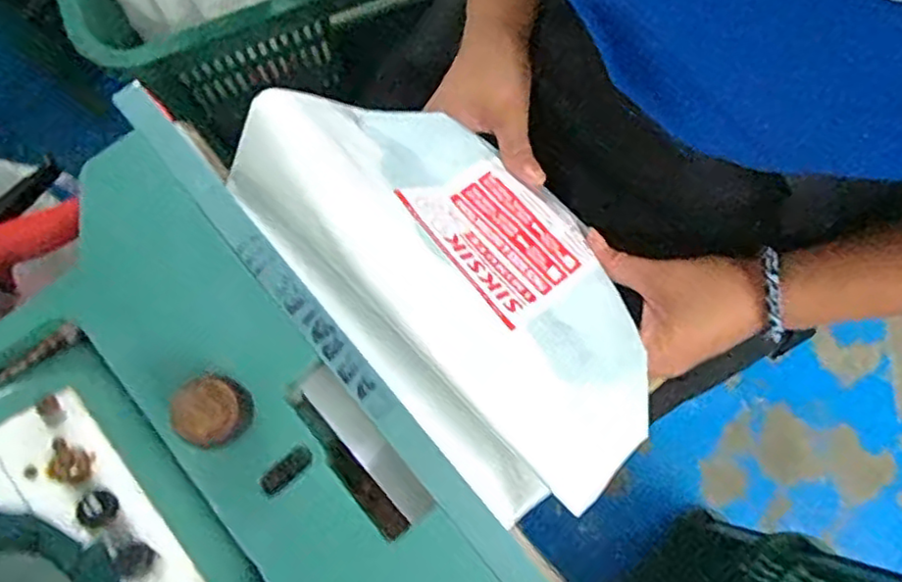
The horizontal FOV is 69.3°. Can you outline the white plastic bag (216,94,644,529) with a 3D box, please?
[{"bbox_3d":[0.005,-0.010,0.359,0.153,0.082,0.245,-40,80,-8],"label":"white plastic bag"}]

